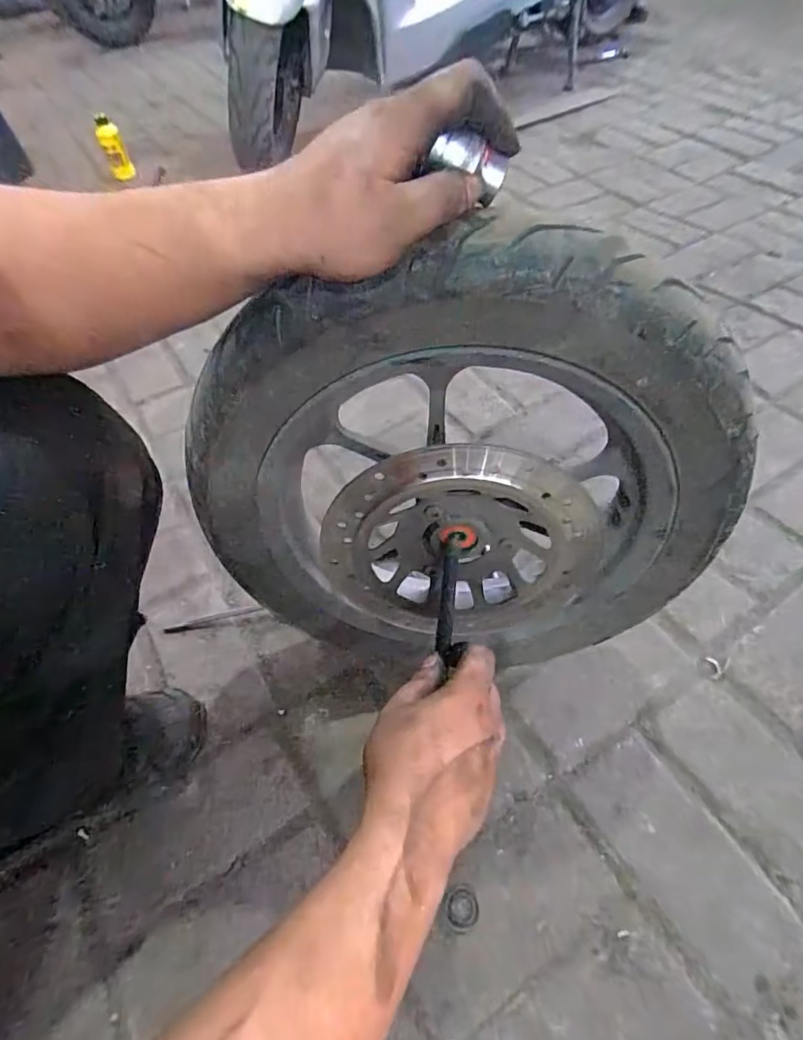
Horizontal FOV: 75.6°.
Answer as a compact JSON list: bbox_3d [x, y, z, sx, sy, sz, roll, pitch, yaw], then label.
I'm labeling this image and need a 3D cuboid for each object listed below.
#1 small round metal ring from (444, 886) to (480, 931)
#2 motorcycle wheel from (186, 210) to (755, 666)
[{"bbox_3d":[0.055,0.349,0.465,0.029,0.007,0.029,-8,52,-1],"label":"small round metal ring"},{"bbox_3d":[0.041,-0.012,0.406,0.392,0.372,0.086,-4,52,2],"label":"motorcycle wheel"}]

